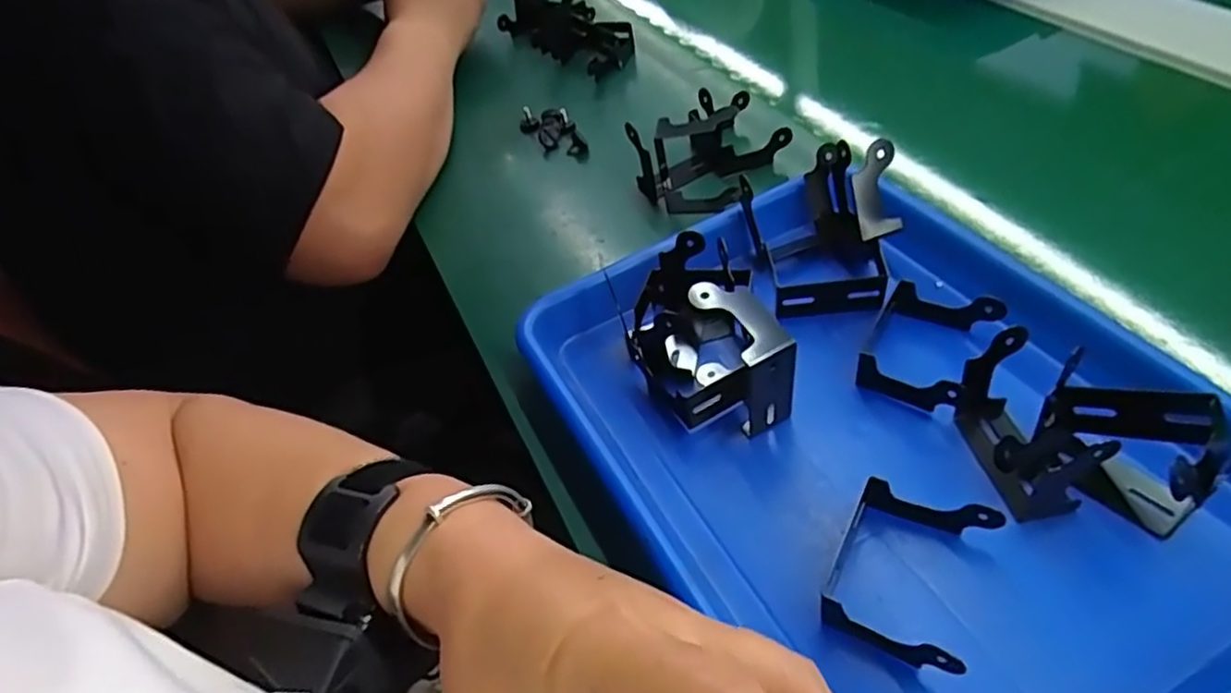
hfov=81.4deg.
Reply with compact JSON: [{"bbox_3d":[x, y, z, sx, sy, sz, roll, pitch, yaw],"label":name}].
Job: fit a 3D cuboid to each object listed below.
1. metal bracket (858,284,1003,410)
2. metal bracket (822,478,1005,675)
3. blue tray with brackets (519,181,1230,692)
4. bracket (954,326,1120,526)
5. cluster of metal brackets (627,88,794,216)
[{"bbox_3d":[0.158,0.001,0.367,0.053,0.031,0.069,22,57,30],"label":"metal bracket"},{"bbox_3d":[0.117,0.091,0.288,0.052,0.026,0.068,17,54,26],"label":"metal bracket"},{"bbox_3d":[0.117,0.025,0.329,0.245,0.060,0.325,-27,48,-11],"label":"blue tray with brackets"},{"bbox_3d":[0.177,0.036,0.313,0.025,0.055,0.066,-13,47,2],"label":"bracket"},{"bbox_3d":[0.065,-0.145,0.499,0.098,0.063,0.062,-36,49,-19],"label":"cluster of metal brackets"}]

